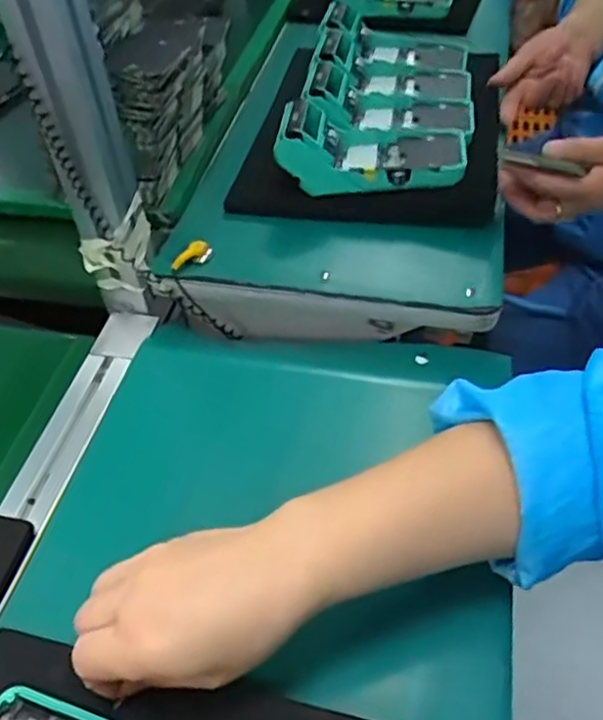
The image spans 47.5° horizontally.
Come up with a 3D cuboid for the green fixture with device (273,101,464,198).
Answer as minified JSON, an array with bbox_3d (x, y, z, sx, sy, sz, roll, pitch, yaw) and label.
[{"bbox_3d":[0.067,-0.202,0.648,0.171,0.065,0.070,4,48,7],"label":"green fixture with device"}]

